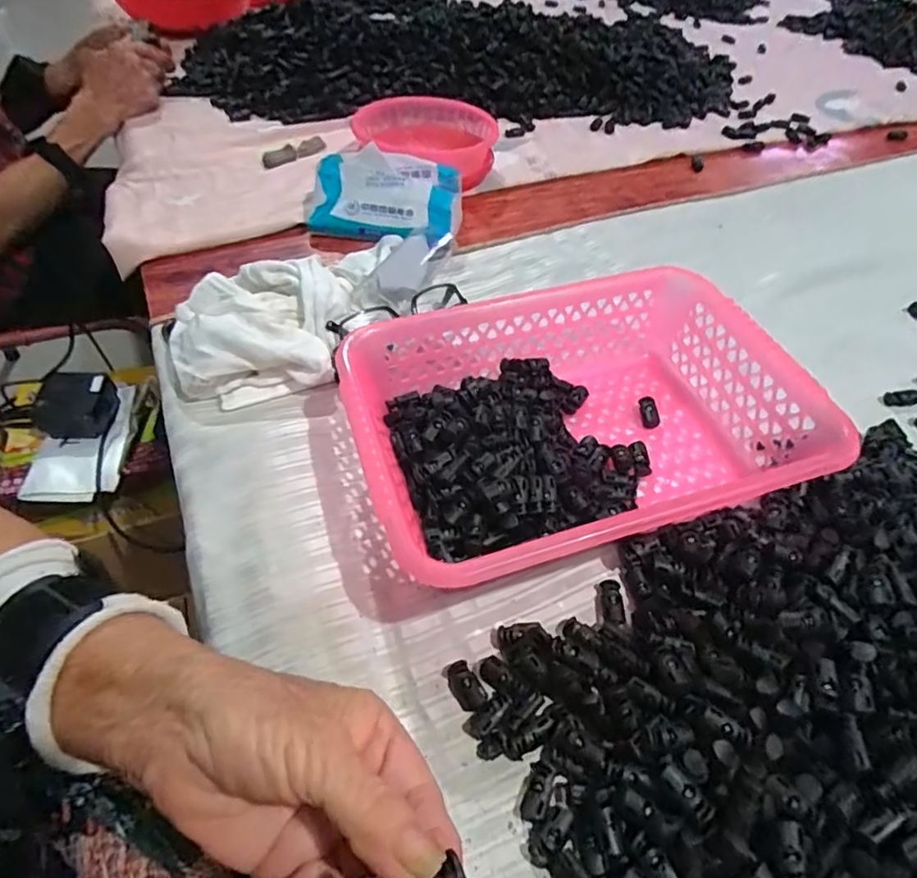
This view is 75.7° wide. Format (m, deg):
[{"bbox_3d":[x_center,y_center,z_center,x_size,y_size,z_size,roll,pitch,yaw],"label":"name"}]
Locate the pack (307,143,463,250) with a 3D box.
[{"bbox_3d":[-0.082,-0.251,0.613,0.164,0.067,0.081,3,48,1],"label":"pack"}]

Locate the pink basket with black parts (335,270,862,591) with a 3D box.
[{"bbox_3d":[0.080,-0.008,0.416,0.298,0.083,0.211,-12,52,-14],"label":"pink basket with black parts"}]

